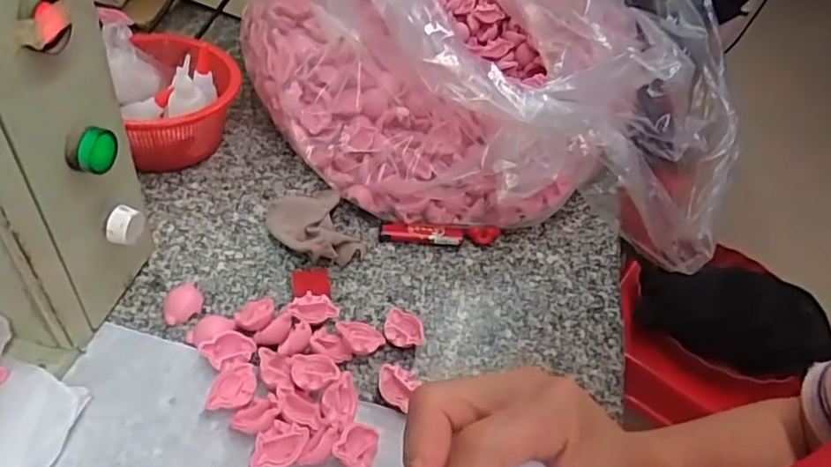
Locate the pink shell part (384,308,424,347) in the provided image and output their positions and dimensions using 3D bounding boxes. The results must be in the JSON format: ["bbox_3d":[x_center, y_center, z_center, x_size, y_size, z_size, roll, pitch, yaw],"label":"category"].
[{"bbox_3d":[-0.009,0.075,0.453,0.030,0.015,0.032,5,45,-8],"label":"pink shell part"}]

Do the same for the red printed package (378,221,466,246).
[{"bbox_3d":[0.006,-0.001,0.527,0.075,0.012,0.013,5,45,-8],"label":"red printed package"}]

